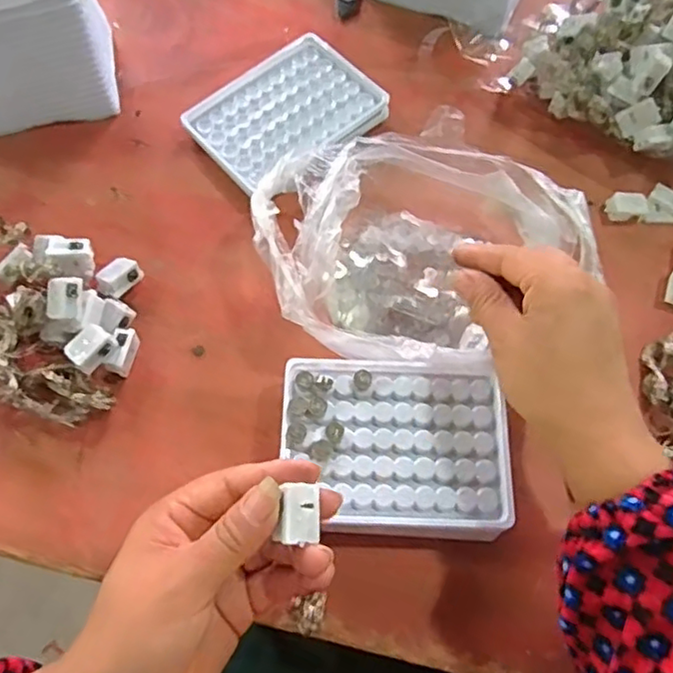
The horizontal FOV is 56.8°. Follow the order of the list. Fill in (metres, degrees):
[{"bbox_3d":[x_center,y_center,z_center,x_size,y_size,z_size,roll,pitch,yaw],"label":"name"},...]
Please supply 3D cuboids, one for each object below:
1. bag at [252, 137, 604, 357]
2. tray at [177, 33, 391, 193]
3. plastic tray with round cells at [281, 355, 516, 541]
[{"bbox_3d":[0.055,-0.053,0.405,0.195,0.064,0.153,-14,67,-7],"label":"bag"},{"bbox_3d":[-0.038,-0.168,0.471,0.129,0.019,0.102,-38,72,-16],"label":"tray"},{"bbox_3d":[0.035,0.066,0.368,0.128,0.035,0.099,3,65,1],"label":"plastic tray with round cells"}]

